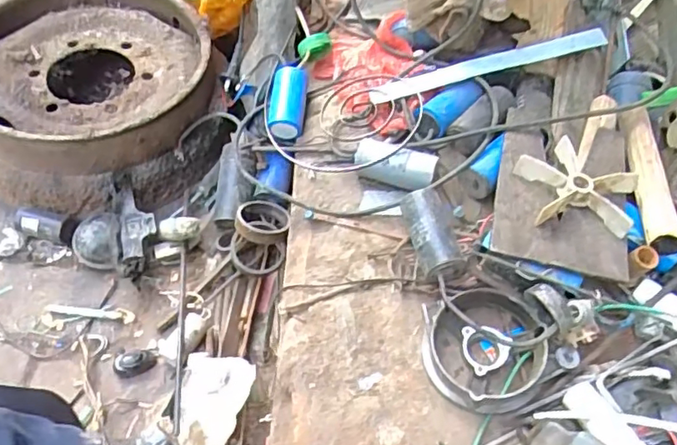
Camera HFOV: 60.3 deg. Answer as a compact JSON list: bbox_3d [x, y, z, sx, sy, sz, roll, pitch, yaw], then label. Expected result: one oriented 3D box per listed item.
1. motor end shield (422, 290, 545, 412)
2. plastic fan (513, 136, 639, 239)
[{"bbox_3d":[0.153,0.133,0.619,0.119,0.048,0.124,3,53,-3],"label":"motor end shield"},{"bbox_3d":[0.270,-0.039,0.669,0.134,0.028,0.119,24,54,13],"label":"plastic fan"}]

